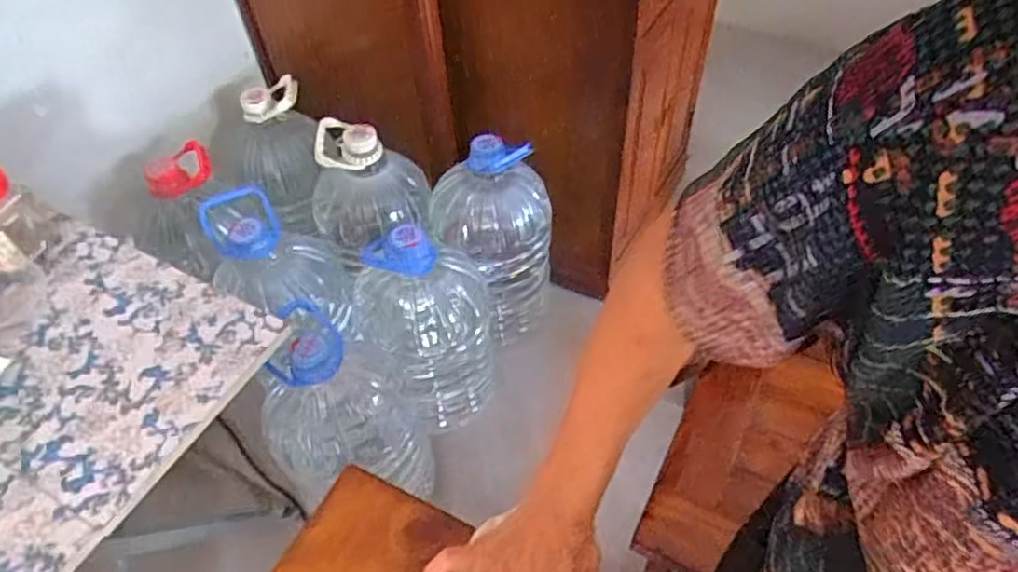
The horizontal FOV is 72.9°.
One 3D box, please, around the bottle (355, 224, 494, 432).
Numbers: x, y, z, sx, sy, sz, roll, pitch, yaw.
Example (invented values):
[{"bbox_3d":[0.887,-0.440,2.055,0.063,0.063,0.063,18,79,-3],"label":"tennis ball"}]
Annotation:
[{"bbox_3d":[-0.139,0.079,1.177,0.220,0.413,0.178,-10,52,-5],"label":"bottle"}]

